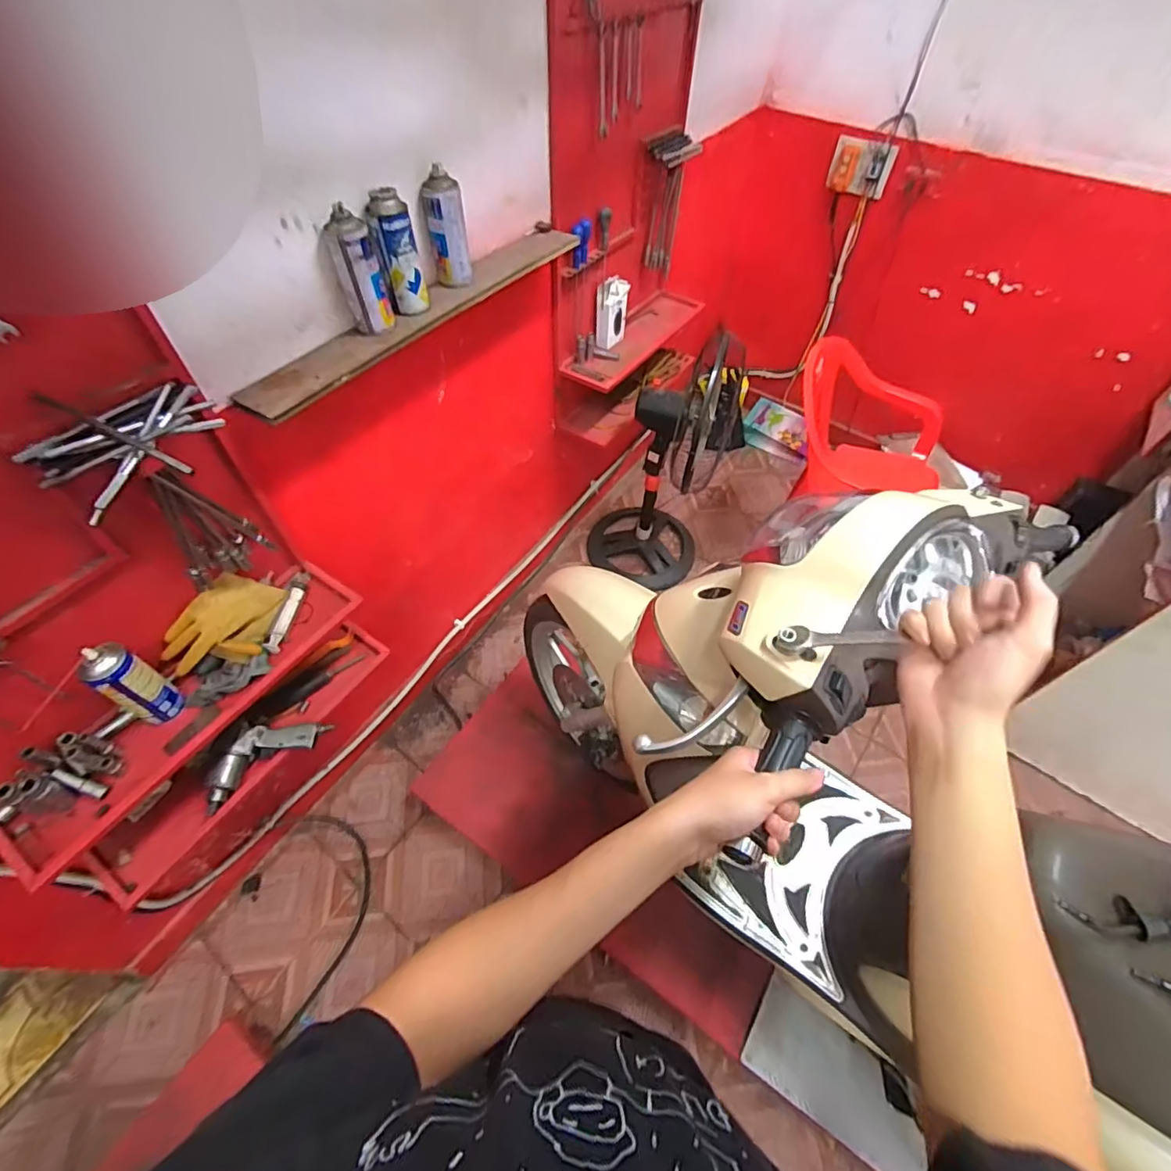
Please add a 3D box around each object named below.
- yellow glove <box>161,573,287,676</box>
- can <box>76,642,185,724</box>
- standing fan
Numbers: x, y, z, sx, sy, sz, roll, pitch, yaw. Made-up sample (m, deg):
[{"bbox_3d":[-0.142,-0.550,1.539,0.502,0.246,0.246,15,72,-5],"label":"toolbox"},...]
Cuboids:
[{"bbox_3d":[-0.601,0.068,0.928,0.087,0.095,0.200,34,60,21],"label":"yellow glove"},{"bbox_3d":[-0.697,0.145,0.839,0.076,0.157,0.067,27,58,18],"label":"can"},{"bbox_3d":[0.213,-0.383,1.733,0.380,0.782,0.373,6,54,3],"label":"standing fan"}]

